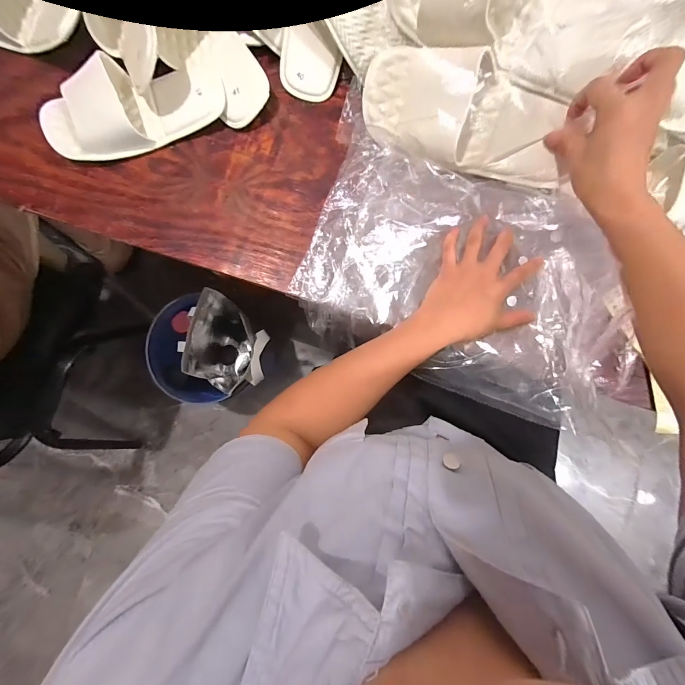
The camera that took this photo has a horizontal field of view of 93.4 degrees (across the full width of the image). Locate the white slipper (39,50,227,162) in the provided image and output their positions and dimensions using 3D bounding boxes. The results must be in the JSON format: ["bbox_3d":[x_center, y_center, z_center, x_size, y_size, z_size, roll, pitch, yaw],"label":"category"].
[{"bbox_3d":[-0.272,-0.306,0.414,0.237,0.054,0.098,-18,84,-4],"label":"white slipper"}]

